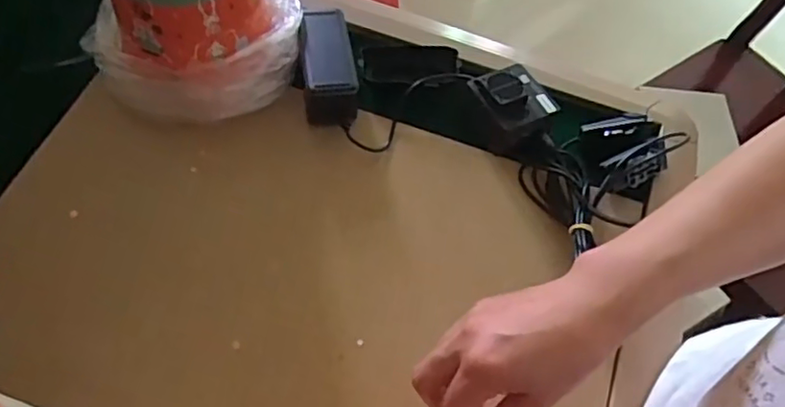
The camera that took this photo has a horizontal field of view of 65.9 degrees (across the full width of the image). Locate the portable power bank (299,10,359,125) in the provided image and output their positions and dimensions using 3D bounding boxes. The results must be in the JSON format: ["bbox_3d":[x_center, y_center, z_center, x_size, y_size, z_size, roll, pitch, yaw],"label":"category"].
[{"bbox_3d":[-0.071,-0.151,0.664,0.055,0.066,0.119,-5,62,-6],"label":"portable power bank"}]

